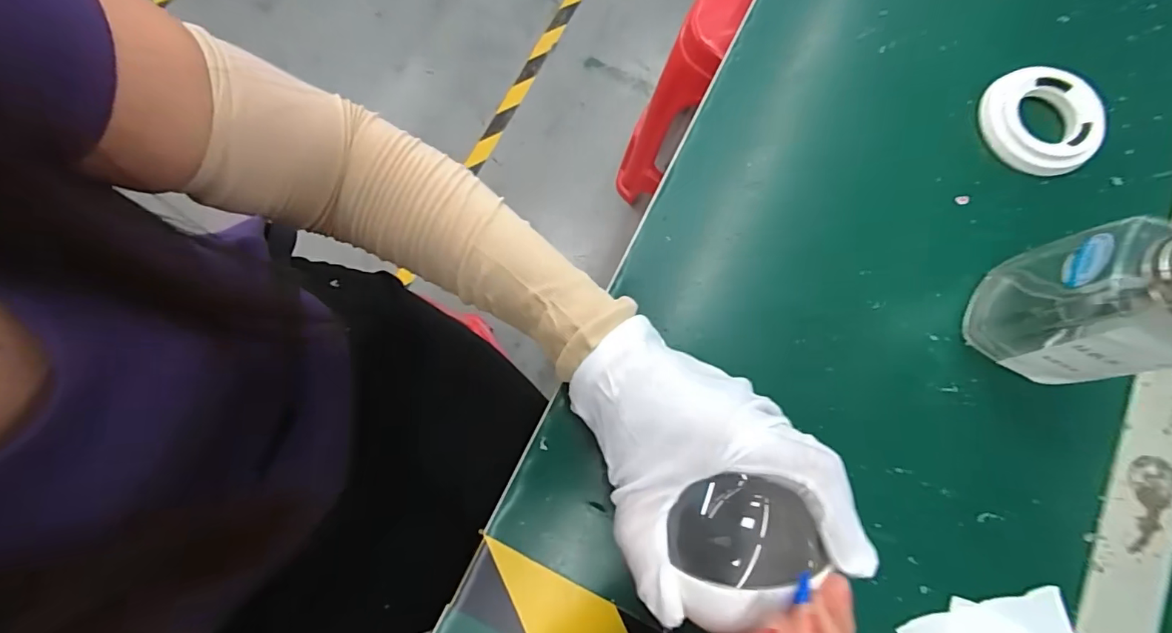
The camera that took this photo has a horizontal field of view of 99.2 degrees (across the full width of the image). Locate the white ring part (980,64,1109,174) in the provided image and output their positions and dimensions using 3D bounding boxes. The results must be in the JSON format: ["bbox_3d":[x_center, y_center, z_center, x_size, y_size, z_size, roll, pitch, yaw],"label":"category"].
[{"bbox_3d":[0.298,-0.129,0.326,0.072,0.014,0.072,0,76,0],"label":"white ring part"}]

